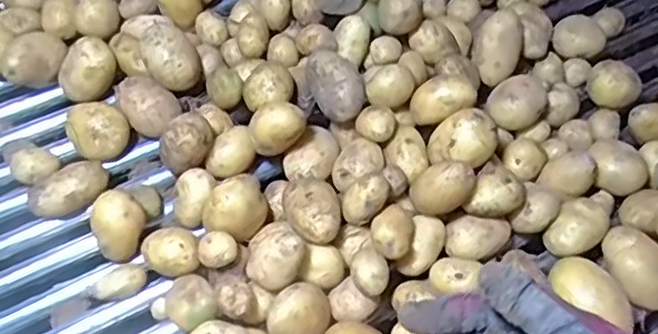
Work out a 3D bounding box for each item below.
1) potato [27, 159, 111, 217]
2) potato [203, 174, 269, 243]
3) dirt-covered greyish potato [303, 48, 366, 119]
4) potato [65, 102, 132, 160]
[{"bbox_3d":[-0.202,0.021,0.496,0.060,0.027,0.038,-17,65,-12],"label":"potato"},{"bbox_3d":[-0.069,0.032,0.466,0.034,0.035,0.047,41,69,18],"label":"potato"},{"bbox_3d":[0.006,-0.064,0.514,0.033,0.046,0.059,-20,65,-11],"label":"dirt-covered greyish potato"},{"bbox_3d":[-0.188,-0.029,0.517,0.043,0.029,0.044,1,63,-3],"label":"potato"}]

